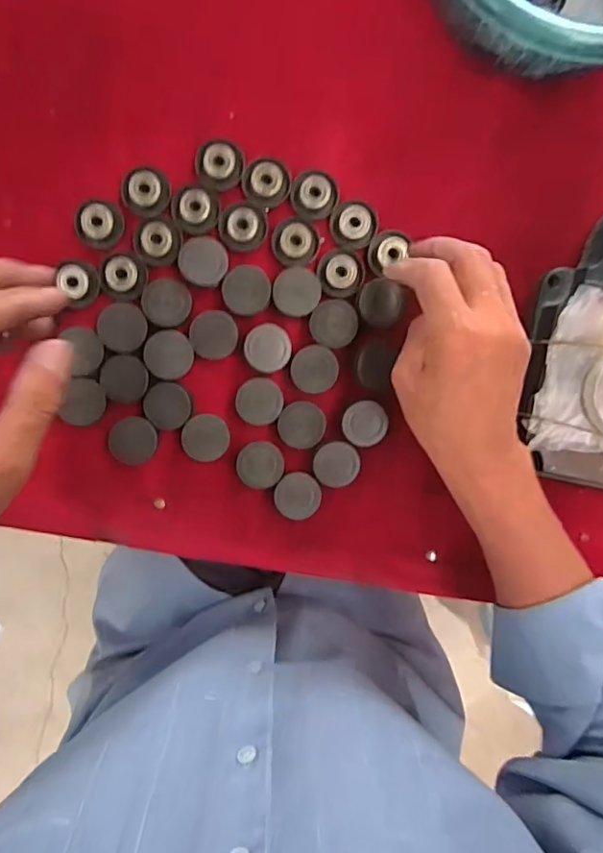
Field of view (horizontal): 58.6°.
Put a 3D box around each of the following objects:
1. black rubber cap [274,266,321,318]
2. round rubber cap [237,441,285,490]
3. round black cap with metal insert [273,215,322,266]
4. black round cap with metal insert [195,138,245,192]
[{"bbox_3d":[-0.003,-0.093,0.372,0.032,0.011,0.033,0,94,-2],"label":"black rubber cap"},{"bbox_3d":[-0.028,0.027,0.381,0.032,0.015,0.033,0,94,-2],"label":"round rubber cap"},{"bbox_3d":[-0.004,-0.128,0.372,0.032,0.005,0.032,0,94,-2],"label":"round black cap with metal insert"},{"bbox_3d":[-0.056,-0.178,0.367,0.032,0.007,0.032,0,94,-2],"label":"black round cap with metal insert"}]

